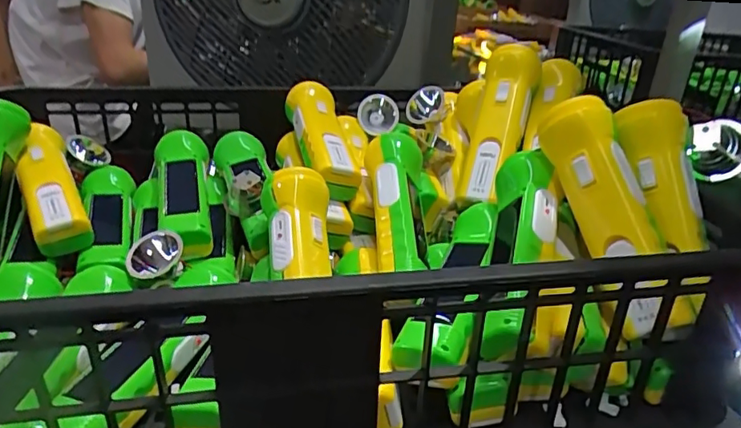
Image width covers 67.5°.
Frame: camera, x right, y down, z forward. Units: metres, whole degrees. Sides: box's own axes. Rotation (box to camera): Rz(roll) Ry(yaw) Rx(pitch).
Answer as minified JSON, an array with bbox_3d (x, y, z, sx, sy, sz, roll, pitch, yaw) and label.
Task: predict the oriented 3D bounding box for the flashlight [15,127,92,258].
[{"bbox_3d":[-0.285,-0.024,0.493,0.045,0.035,0.148,-13,46,-29],"label":"flashlight"}]

